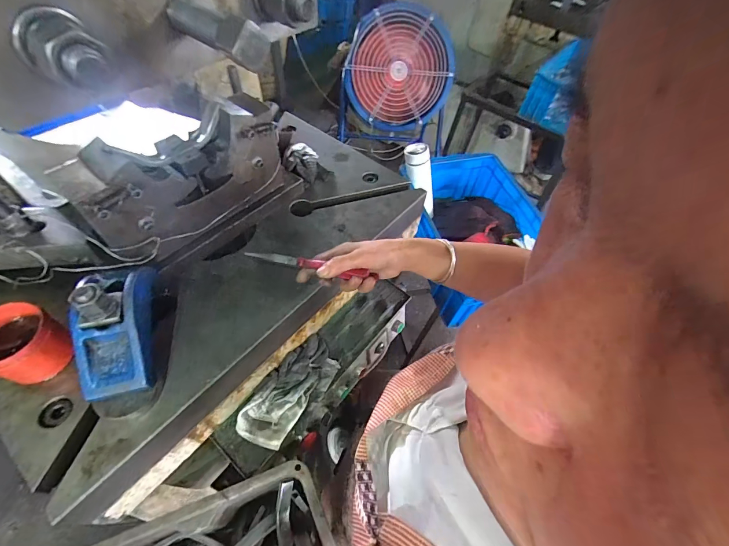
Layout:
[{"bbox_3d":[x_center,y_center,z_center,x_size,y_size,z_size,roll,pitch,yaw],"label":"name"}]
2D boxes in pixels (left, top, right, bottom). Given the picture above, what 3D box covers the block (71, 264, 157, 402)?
[{"bbox_3d":[-0.300,0.054,0.390,0.073,0.089,0.151,-13,57,-14],"label":"block"}]

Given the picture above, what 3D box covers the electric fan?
[{"bbox_3d":[0.135,-0.791,1.379,0.443,0.477,0.252,0,55,-6],"label":"electric fan"}]

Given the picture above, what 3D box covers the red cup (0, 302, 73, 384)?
[{"bbox_3d":[-0.413,0.084,0.400,0.074,0.074,0.077,3,54,-4],"label":"red cup"}]

